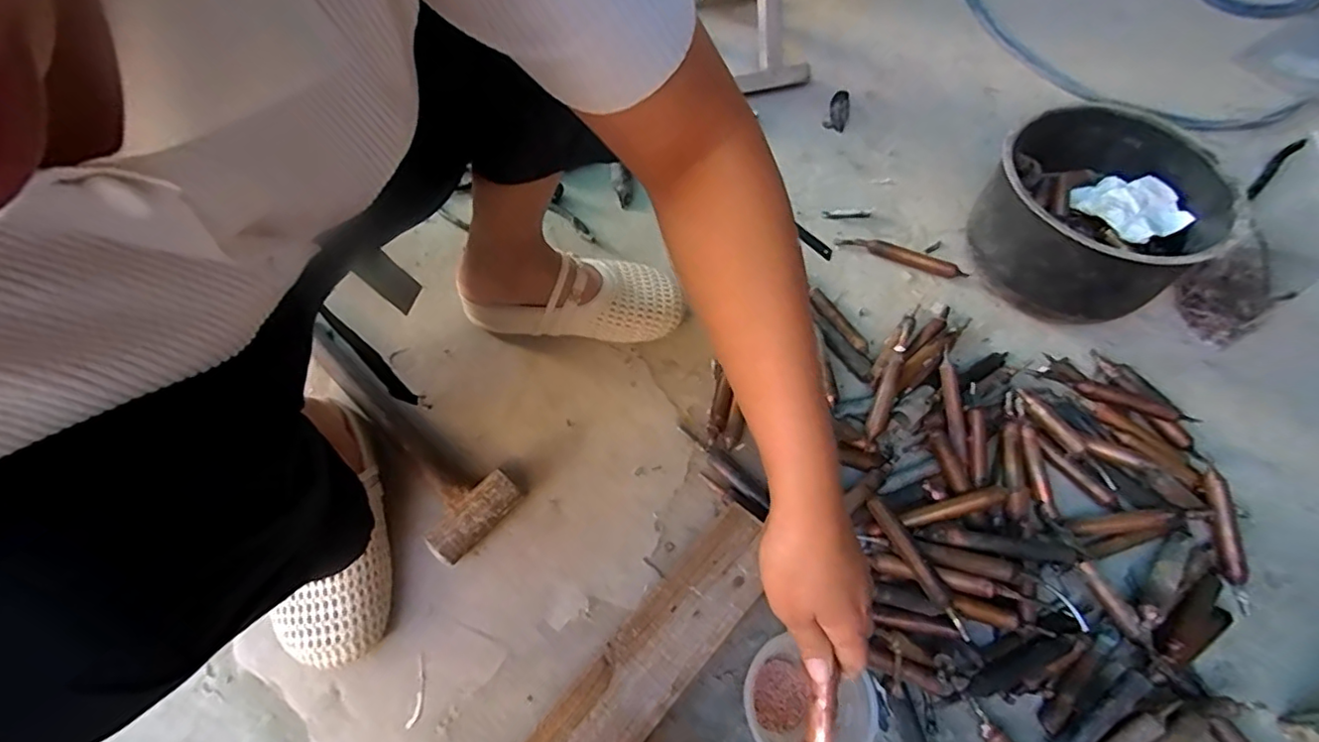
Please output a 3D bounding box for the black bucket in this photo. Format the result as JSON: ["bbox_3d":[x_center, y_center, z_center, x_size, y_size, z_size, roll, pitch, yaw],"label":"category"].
[{"bbox_3d":[0.486,-0.173,0.666,0.227,0.140,0.211,0,63,0],"label":"black bucket"}]

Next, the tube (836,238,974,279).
[{"bbox_3d":[0.302,-0.145,0.724,0.155,0.021,0.021,21,66,12],"label":"tube"}]

